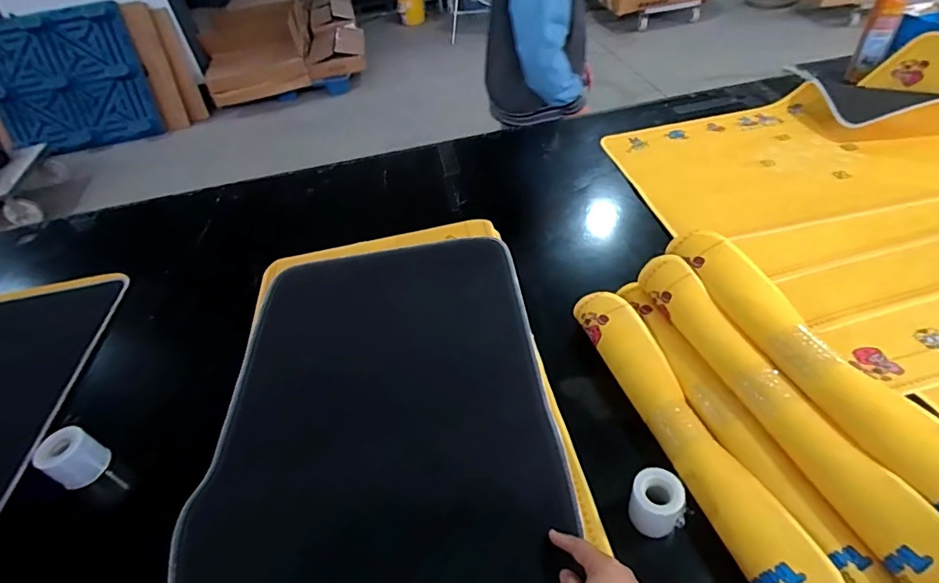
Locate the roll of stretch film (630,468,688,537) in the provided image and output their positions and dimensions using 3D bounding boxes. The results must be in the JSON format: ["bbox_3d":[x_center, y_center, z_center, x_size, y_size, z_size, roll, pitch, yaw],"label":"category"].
[{"bbox_3d":[0.216,0.246,0.563,0.054,0.062,0.051,-4,43,4],"label":"roll of stretch film"}]

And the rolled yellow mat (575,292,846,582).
[{"bbox_3d":[0.272,0.179,0.629,0.072,0.064,0.497,-15,43,-7],"label":"rolled yellow mat"}]

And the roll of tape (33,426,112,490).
[{"bbox_3d":[-0.591,0.247,0.720,0.067,0.063,0.066,13,47,21],"label":"roll of tape"}]

